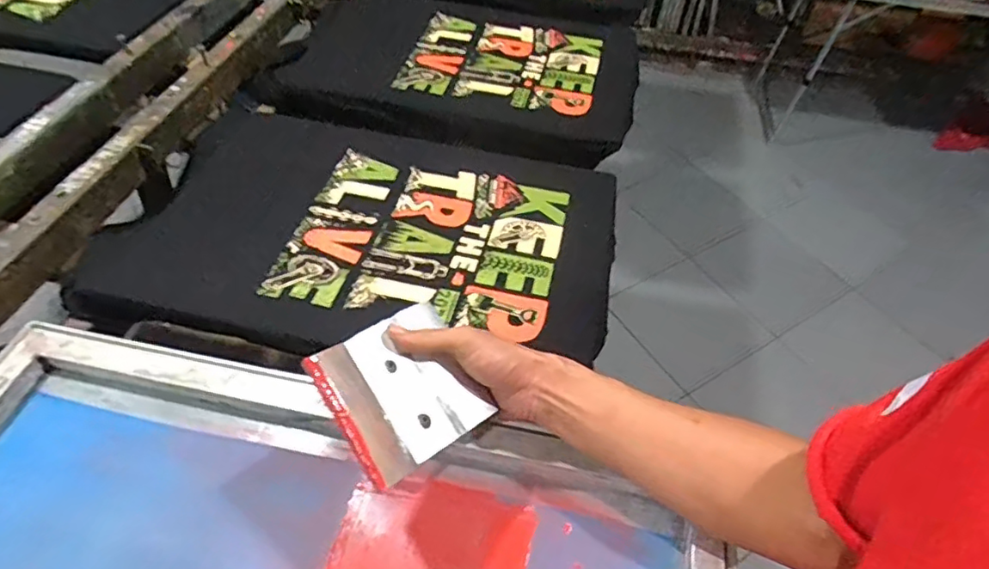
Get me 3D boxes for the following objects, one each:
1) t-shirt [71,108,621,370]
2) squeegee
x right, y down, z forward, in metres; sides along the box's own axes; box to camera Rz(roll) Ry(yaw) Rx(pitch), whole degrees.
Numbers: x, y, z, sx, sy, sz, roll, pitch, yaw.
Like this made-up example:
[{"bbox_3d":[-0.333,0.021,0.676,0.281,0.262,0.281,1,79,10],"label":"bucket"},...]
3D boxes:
[{"bbox_3d":[-0.182,-0.066,0.822,0.682,0.081,0.441,11,47,11],"label":"t-shirt"},{"bbox_3d":[-0.070,0.081,0.450,0.114,0.007,0.109,-27,80,-40],"label":"squeegee"}]

